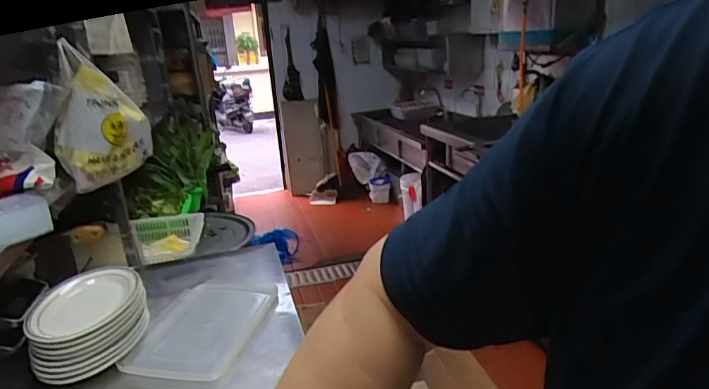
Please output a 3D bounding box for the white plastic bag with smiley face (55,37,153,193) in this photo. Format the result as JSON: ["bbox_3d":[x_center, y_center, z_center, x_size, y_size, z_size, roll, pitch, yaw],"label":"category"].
[{"bbox_3d":[-0.609,-0.189,1.126,0.106,0.310,0.185,7,22,29],"label":"white plastic bag with smiley face"}]

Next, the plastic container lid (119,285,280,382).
[{"bbox_3d":[-0.310,0.267,0.974,0.235,0.026,0.311,-1,19,8],"label":"plastic container lid"}]

